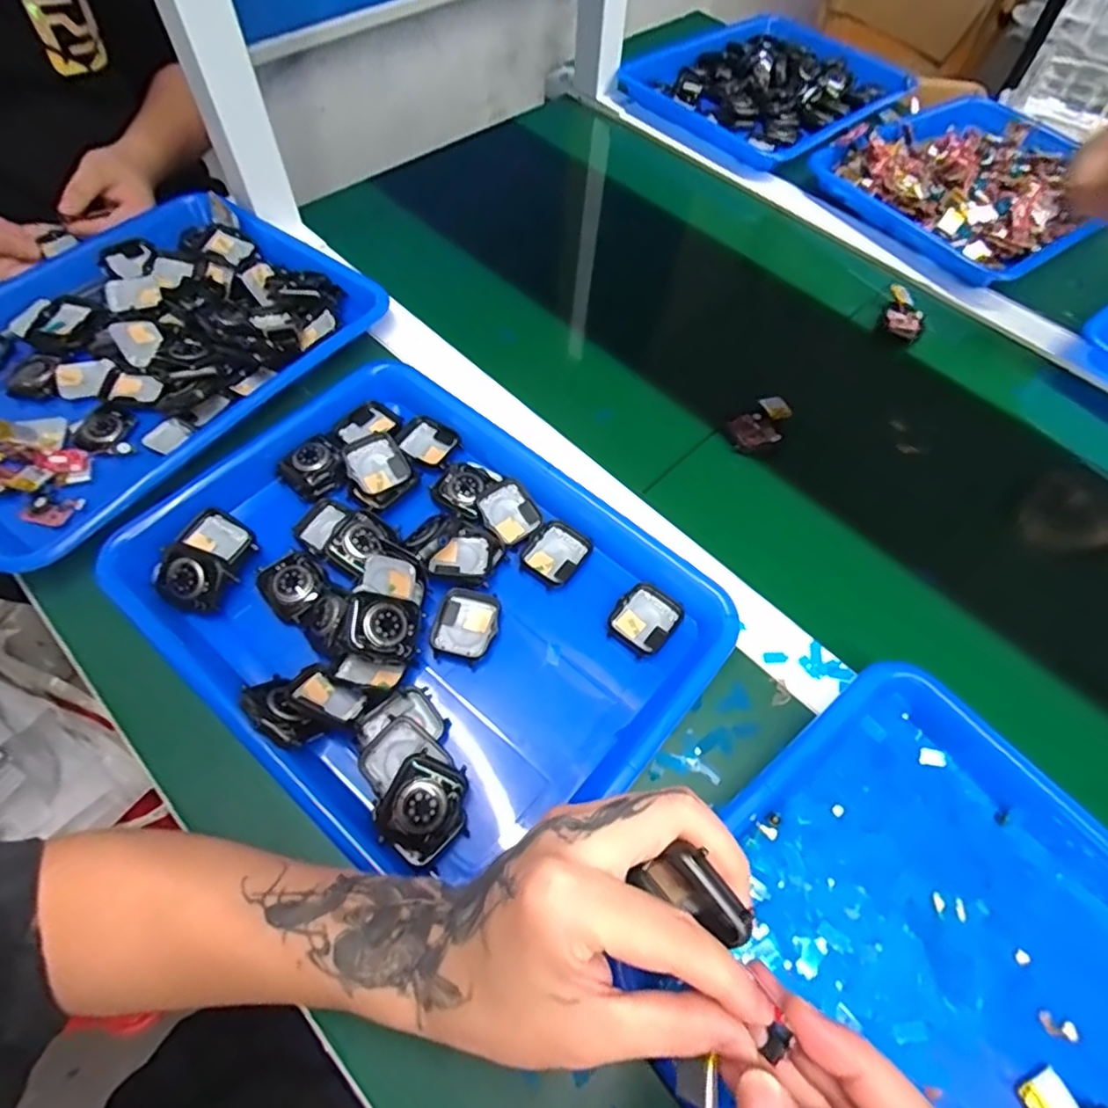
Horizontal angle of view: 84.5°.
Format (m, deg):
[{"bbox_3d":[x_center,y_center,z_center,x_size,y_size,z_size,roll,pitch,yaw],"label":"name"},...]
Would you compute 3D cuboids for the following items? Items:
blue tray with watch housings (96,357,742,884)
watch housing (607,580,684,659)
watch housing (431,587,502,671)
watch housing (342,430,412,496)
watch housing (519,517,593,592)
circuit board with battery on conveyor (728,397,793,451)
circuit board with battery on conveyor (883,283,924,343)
[{"bbox_3d":[-0.078,0.024,0.381,0.322,0.039,0.255,38,66,18],"label":"blue tray with watch housings"},{"bbox_3d":[0.058,0.041,0.389,0.038,0.004,0.045,38,66,18],"label":"watch housing"},{"bbox_3d":[-0.054,0.044,0.380,0.037,0.008,0.046,12,61,5],"label":"watch housing"},{"bbox_3d":[-0.127,-0.064,0.435,0.040,0.009,0.042,-37,86,-24],"label":"watch housing"},{"bbox_3d":[0.001,-0.001,0.415,0.038,0.006,0.047,32,65,15],"label":"watch housing"},{"bbox_3d":[0.165,-0.102,0.483,0.059,0.009,0.036,-32,67,-18],"label":"circuit board with battery on conveyor"},{"bbox_3d":[0.326,-0.225,0.569,0.032,0.017,0.055,17,62,8],"label":"circuit board with battery on conveyor"}]

